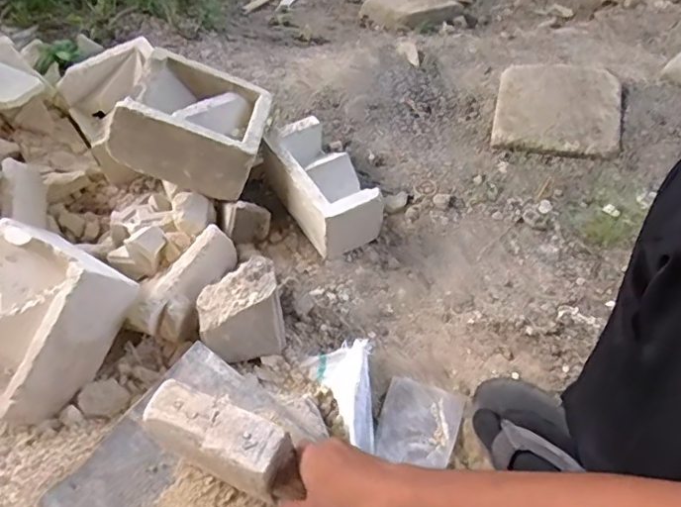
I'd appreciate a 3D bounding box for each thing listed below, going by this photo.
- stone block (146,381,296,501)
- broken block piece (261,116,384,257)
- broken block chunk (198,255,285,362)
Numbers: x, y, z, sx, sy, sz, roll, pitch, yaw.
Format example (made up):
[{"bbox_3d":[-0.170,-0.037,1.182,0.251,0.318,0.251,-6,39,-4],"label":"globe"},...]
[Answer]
[{"bbox_3d":[-0.119,0.178,0.567,0.142,0.054,0.058,24,58,12],"label":"stone block"},{"bbox_3d":[-0.030,-0.106,0.902,0.102,0.083,0.208,-27,58,-18],"label":"broken block piece"},{"bbox_3d":[-0.127,0.079,0.779,0.113,0.070,0.116,-19,61,4],"label":"broken block chunk"}]

